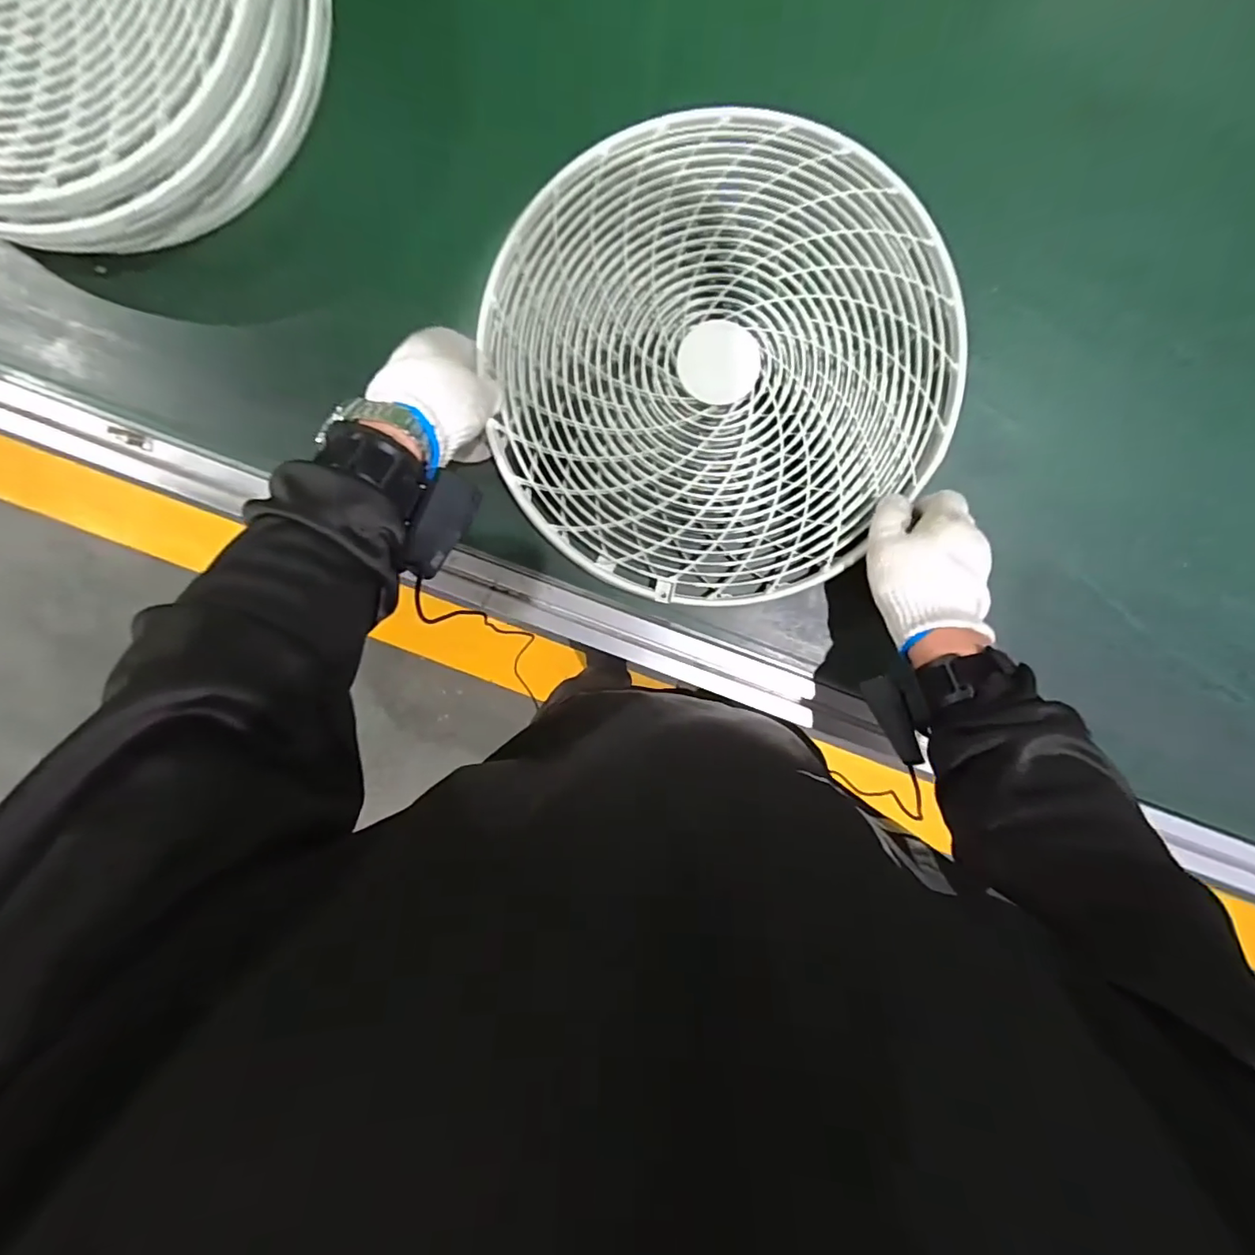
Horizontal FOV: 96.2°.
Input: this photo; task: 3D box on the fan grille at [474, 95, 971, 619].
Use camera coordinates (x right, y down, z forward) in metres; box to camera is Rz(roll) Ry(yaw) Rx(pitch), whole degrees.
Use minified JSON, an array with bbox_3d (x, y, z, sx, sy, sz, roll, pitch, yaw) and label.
[{"bbox_3d":[0.079,-0.221,0.478,0.374,0.028,0.383,-2,97,3],"label":"fan grille"}]

